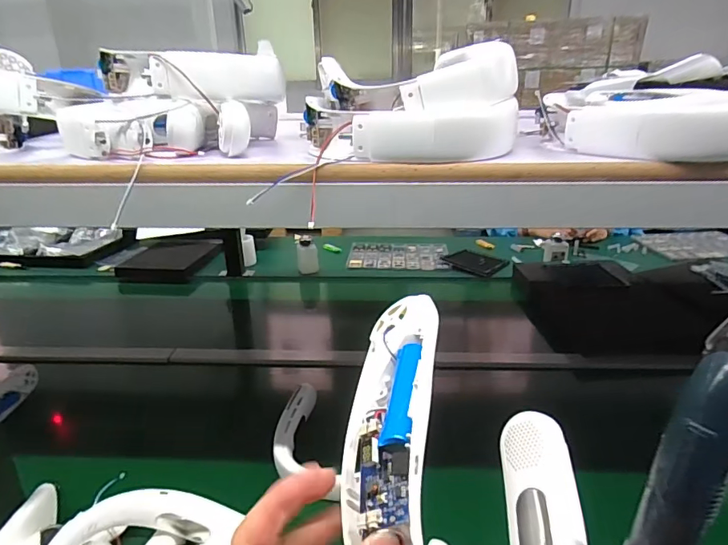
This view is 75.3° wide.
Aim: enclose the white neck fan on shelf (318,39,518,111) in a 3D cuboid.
[{"bbox_3d":[0.050,-0.184,0.444,0.135,0.047,0.139,19,29,40],"label":"white neck fan on shelf"}]

